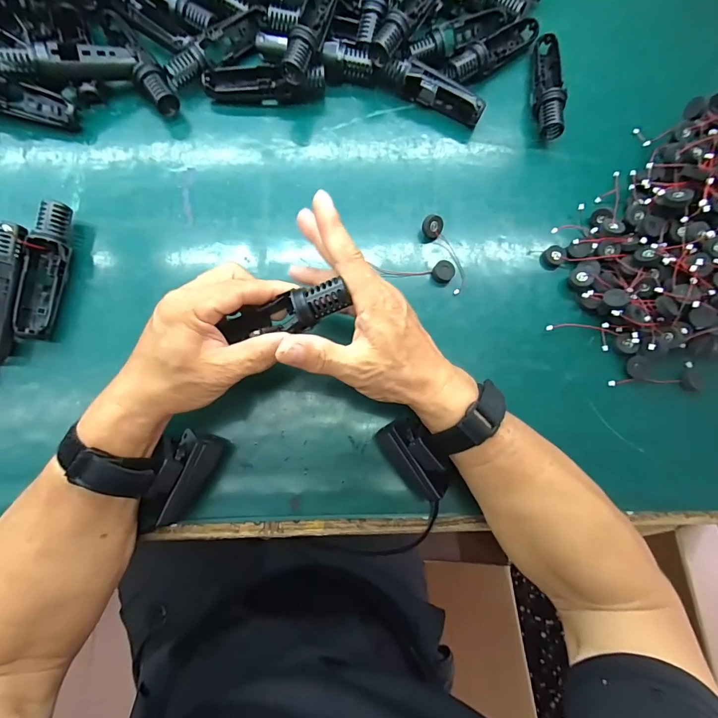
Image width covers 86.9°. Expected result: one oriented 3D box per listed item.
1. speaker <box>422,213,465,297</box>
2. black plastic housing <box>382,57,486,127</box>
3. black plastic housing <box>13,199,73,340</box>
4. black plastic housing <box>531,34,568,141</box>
[{"bbox_3d":[0.087,-0.103,0.373,0.023,0.016,0.078,-24,83,-7],"label":"speaker"},{"bbox_3d":[0.079,-0.279,0.396,0.108,0.031,0.020,24,80,0],"label":"black plastic housing"},{"bbox_3d":[-0.279,-0.079,0.338,0.029,0.033,0.120,8,80,-3],"label":"black plastic housing"},{"bbox_3d":[0.202,-0.293,0.407,0.030,0.030,0.120,9,80,-3],"label":"black plastic housing"}]

